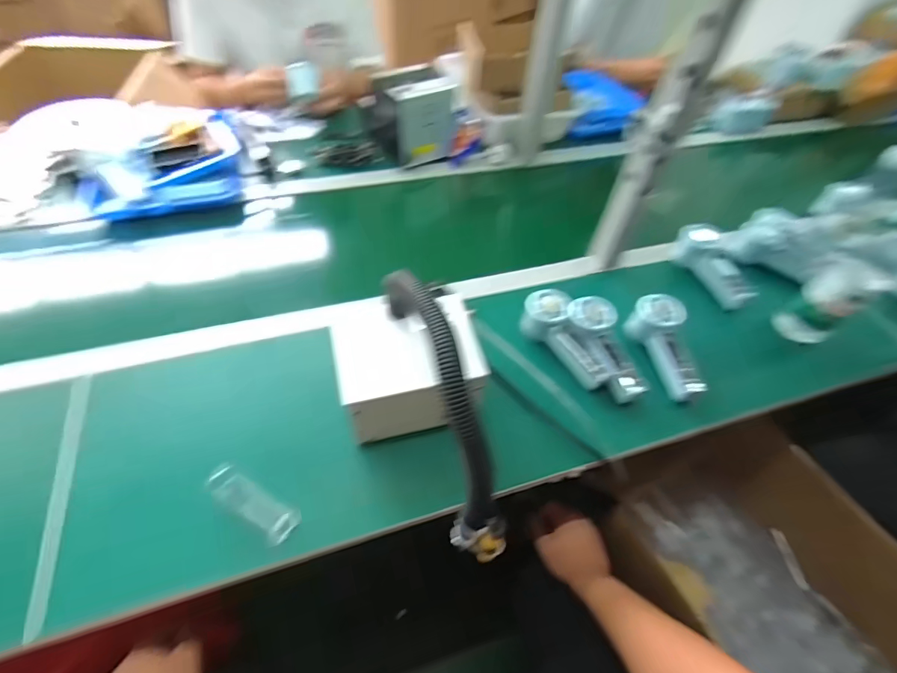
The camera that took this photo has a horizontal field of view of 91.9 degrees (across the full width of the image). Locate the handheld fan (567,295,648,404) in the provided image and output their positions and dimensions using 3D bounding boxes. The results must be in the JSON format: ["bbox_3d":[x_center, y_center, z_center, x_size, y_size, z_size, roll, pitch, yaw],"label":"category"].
[{"bbox_3d":[0.217,0.013,0.594,0.071,0.032,0.153,-15,71,-17],"label":"handheld fan"}]

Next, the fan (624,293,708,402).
[{"bbox_3d":[0.309,0.018,0.617,0.062,0.061,0.155,-9,71,-13],"label":"fan"}]

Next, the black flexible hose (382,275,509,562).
[{"bbox_3d":[-0.006,0.089,0.444,0.041,0.308,0.160,-19,13,-20],"label":"black flexible hose"}]

